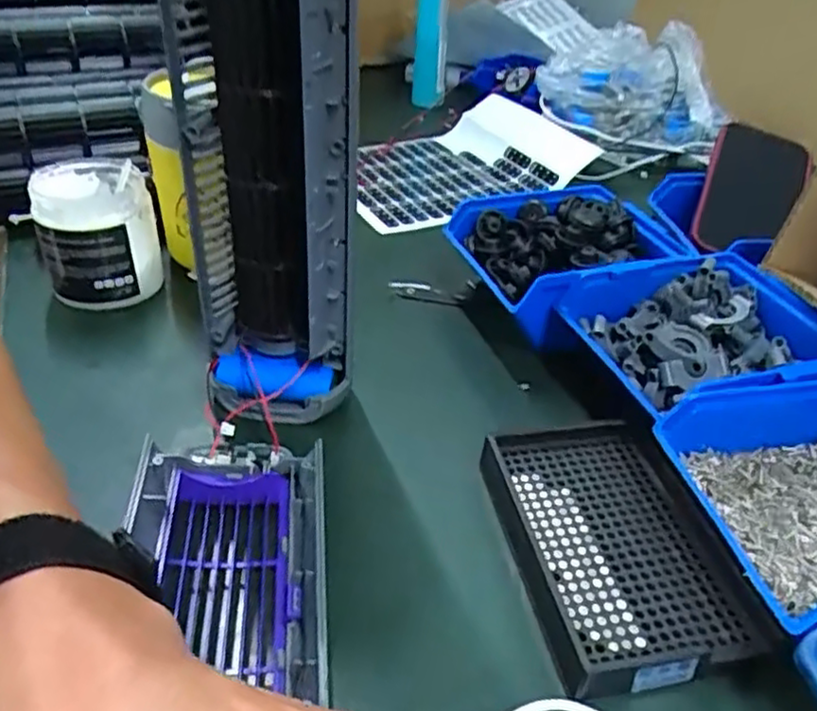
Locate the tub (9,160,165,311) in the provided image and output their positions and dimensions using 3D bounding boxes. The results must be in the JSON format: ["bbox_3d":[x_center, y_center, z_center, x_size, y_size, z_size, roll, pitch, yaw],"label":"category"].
[{"bbox_3d":[-0.212,-0.079,0.483,0.070,0.088,0.073,8,38,5],"label":"tub"}]

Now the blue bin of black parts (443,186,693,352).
[{"bbox_3d":[0.106,-0.068,0.491,0.136,0.065,0.119,-11,40,-19],"label":"blue bin of black parts"}]

